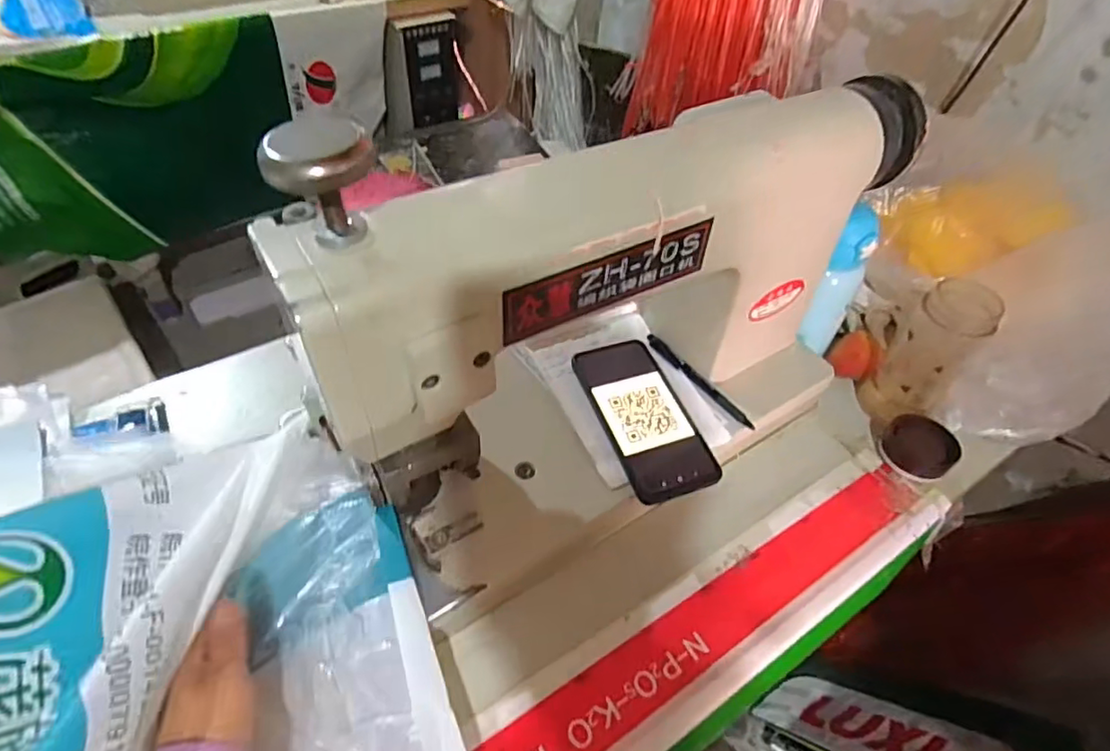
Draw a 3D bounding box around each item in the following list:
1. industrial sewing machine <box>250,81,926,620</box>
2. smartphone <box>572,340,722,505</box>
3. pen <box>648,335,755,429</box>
[{"bbox_3d":[0.080,-0.039,0.487,0.501,0.322,0.204,-19,53,-19],"label":"industrial sewing machine"},{"bbox_3d":[0.080,0.031,0.547,0.076,0.014,0.167,-15,52,-15],"label":"smartphone"},{"bbox_3d":[0.140,0.003,0.580,0.013,0.013,0.134,-32,58,-27],"label":"pen"}]

